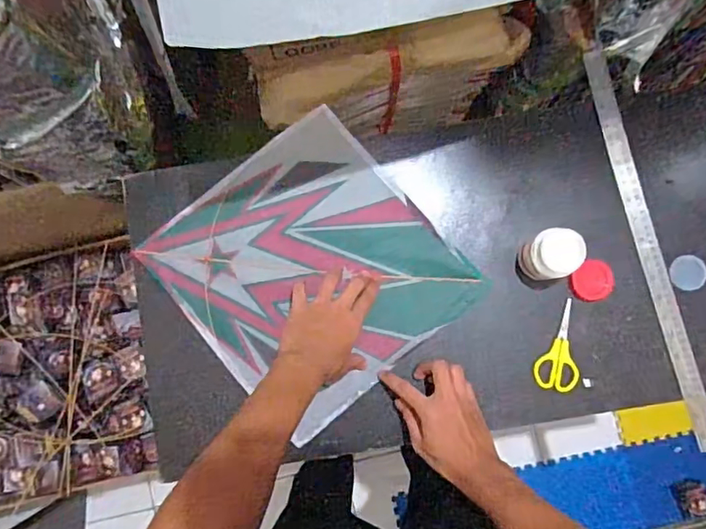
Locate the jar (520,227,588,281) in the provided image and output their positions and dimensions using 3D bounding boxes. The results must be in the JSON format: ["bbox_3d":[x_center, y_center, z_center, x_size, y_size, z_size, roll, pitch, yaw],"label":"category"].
[{"bbox_3d":[0.236,-0.010,0.644,0.058,0.074,0.055,0,85,0],"label":"jar"}]

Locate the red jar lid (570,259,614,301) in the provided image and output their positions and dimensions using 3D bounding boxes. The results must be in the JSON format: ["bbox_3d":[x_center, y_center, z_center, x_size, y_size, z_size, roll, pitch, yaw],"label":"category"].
[{"bbox_3d":[0.305,0.022,0.678,0.054,0.007,0.048,-44,86,-3],"label":"red jar lid"}]

